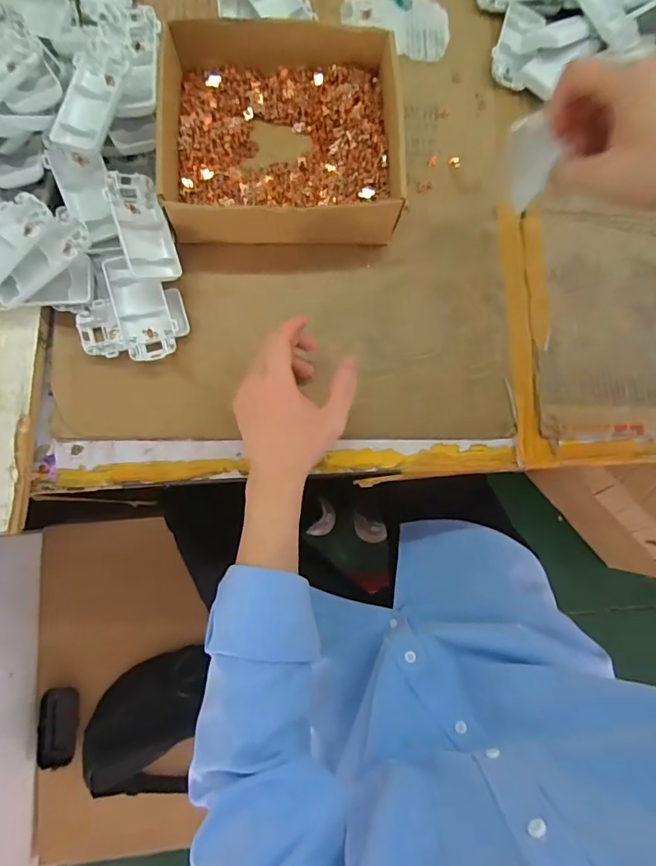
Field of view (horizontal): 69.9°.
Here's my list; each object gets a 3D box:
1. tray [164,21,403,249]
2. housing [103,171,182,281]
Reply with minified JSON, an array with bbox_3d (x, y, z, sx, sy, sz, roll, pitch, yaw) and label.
[{"bbox_3d":[-0.042,-0.279,0.438,0.209,0.057,0.207,0,85,-4],"label":"tray"},{"bbox_3d":[-0.166,-0.183,0.415,0.046,0.015,0.094,-16,87,-35],"label":"housing"}]

